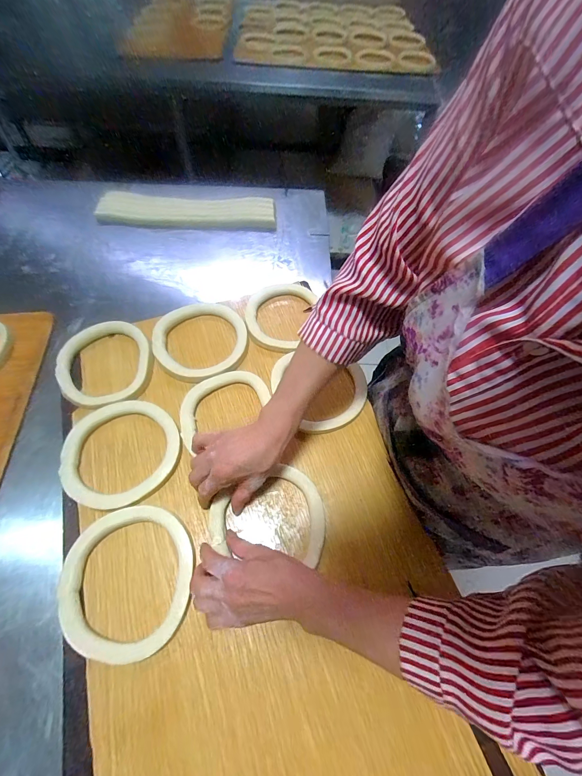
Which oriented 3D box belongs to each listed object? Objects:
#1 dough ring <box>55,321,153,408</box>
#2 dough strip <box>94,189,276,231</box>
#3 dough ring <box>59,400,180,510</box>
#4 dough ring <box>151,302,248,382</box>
[{"bbox_3d":[-0.300,-0.042,0.512,0.140,0.016,0.154,0,60,0],"label":"dough ring"},{"bbox_3d":[-0.233,-0.404,0.716,0.389,0.035,0.087,0,60,0],"label":"dough strip"},{"bbox_3d":[-0.239,0.092,0.450,0.155,0.026,0.150,0,60,0],"label":"dough ring"},{"bbox_3d":[-0.154,-0.082,0.539,0.153,0.019,0.151,0,60,0],"label":"dough ring"}]

